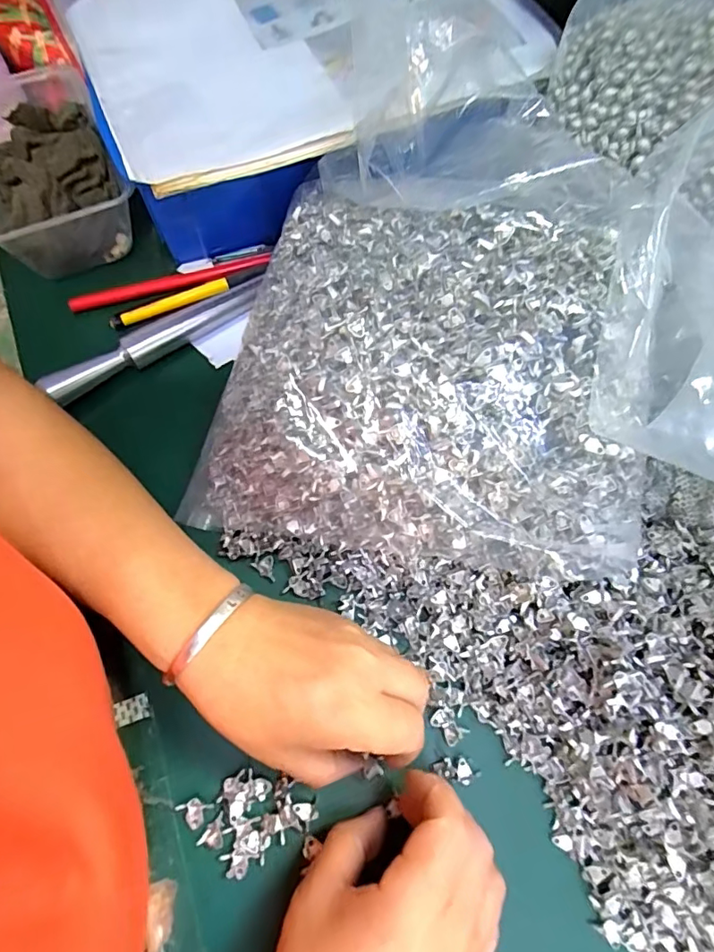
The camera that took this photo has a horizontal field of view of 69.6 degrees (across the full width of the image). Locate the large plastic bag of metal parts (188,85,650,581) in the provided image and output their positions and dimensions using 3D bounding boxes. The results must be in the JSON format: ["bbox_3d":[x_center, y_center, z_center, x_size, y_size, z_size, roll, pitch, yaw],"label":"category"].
[{"bbox_3d":[0.036,-0.063,0.295,0.245,0.114,0.211,11,67,3],"label":"large plastic bag of metal parts"}]

